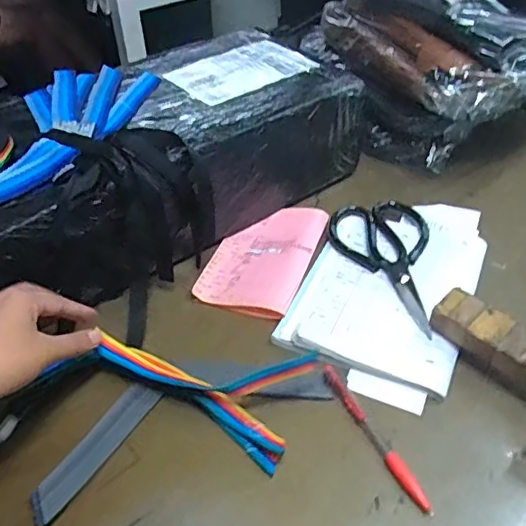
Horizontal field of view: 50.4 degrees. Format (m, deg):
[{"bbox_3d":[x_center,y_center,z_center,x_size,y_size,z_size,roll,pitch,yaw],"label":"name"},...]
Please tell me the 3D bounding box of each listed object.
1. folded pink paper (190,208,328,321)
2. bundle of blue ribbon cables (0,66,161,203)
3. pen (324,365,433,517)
[{"bbox_3d":[0.004,-0.012,0.575,0.094,0.012,0.162,13,44,17],"label":"folded pink paper"},{"bbox_3d":[-0.217,-0.112,0.506,0.146,0.031,0.329,12,44,16],"label":"bundle of blue ribbon cables"},{"bbox_3d":[0.084,0.129,0.420,0.012,0.008,0.128,-21,45,-19],"label":"pen"}]

